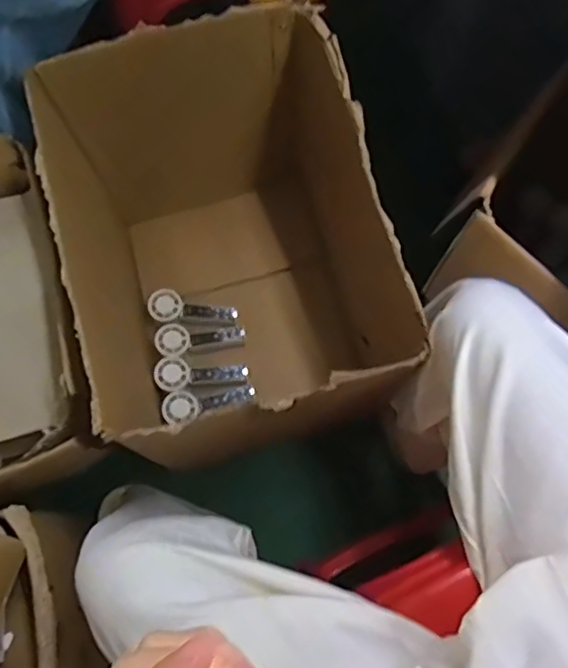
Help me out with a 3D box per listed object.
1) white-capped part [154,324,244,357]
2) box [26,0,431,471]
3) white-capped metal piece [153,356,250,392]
[{"bbox_3d":[-0.141,0.009,1.023,0.149,0.025,0.057,-3,70,-21],"label":"white-capped part"},{"bbox_3d":[-0.086,-0.099,0.871,0.388,0.435,0.526,-17,72,-4],"label":"box"},{"bbox_3d":[-0.136,0.068,0.998,0.150,0.022,0.055,3,71,-18],"label":"white-capped metal piece"}]

